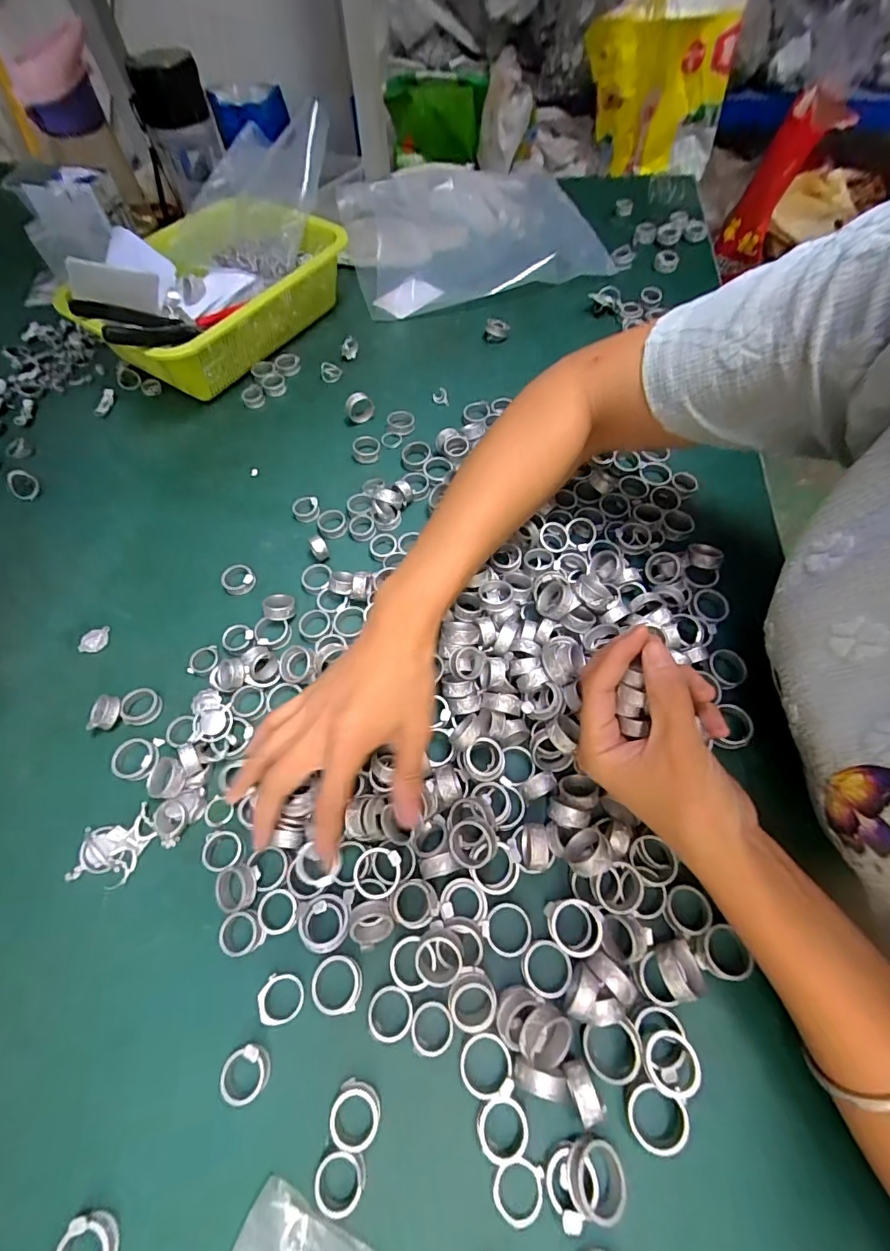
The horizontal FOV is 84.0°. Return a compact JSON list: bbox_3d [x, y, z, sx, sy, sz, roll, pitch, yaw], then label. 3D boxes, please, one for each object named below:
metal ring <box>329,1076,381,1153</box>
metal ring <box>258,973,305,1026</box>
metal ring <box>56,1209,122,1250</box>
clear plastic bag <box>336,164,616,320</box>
[{"bbox_3d":[-0.044,0.242,0.243,0.024,0.007,0.024,-1,61,2],"label":"metal ring"},{"bbox_3d":[-0.088,0.201,0.267,0.022,0.008,0.022,-1,61,2],"label":"metal ring"},{"bbox_3d":[-0.163,0.286,0.224,0.026,0.008,0.026,-1,61,2],"label":"metal ring"},{"bbox_3d":[0.031,-0.485,0.608,0.294,0.057,0.219,-14,61,-6],"label":"clear plastic bag"}]

